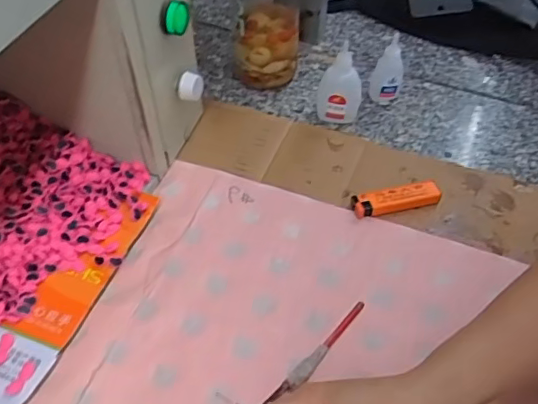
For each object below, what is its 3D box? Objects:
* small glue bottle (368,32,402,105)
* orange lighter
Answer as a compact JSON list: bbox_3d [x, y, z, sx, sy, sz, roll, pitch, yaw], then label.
[{"bbox_3d":[0.134,-0.153,0.631,0.034,0.069,0.038,11,54,7],"label":"small glue bottle"},{"bbox_3d":[0.120,-0.004,0.530,0.081,0.014,0.025,-10,54,-8],"label":"orange lighter"}]

